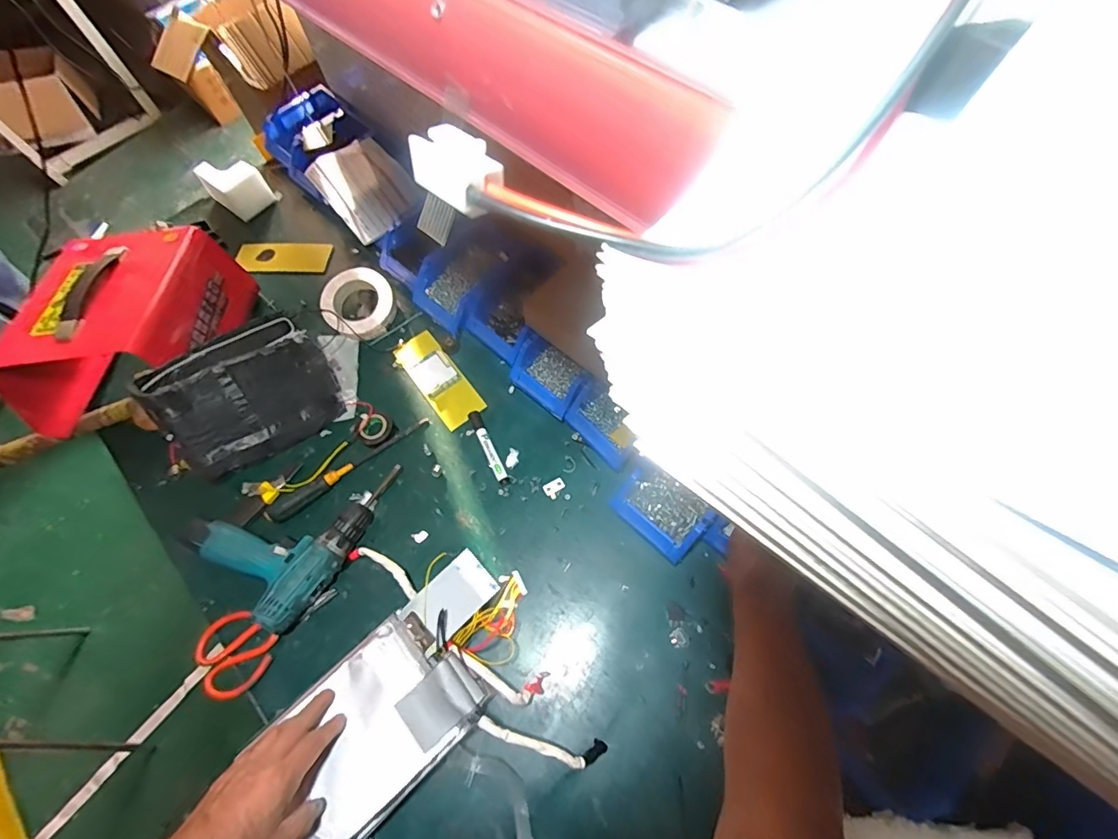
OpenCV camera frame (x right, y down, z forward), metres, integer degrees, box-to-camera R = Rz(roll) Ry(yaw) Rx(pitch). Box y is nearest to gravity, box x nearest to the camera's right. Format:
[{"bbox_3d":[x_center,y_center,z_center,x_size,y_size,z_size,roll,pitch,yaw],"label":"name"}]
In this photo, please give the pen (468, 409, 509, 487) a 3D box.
[{"bbox_3d":[-0.110,0.042,0.761,0.020,0.012,0.133,-24,65,-8],"label":"pen"}]

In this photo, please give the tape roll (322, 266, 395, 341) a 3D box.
[{"bbox_3d":[-0.352,-0.202,0.872,0.119,0.060,0.125,0,65,0],"label":"tape roll"}]

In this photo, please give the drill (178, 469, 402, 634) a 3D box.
[{"bbox_3d":[-0.359,0.136,0.698,0.195,0.060,0.259,35,71,18],"label":"drill"}]

